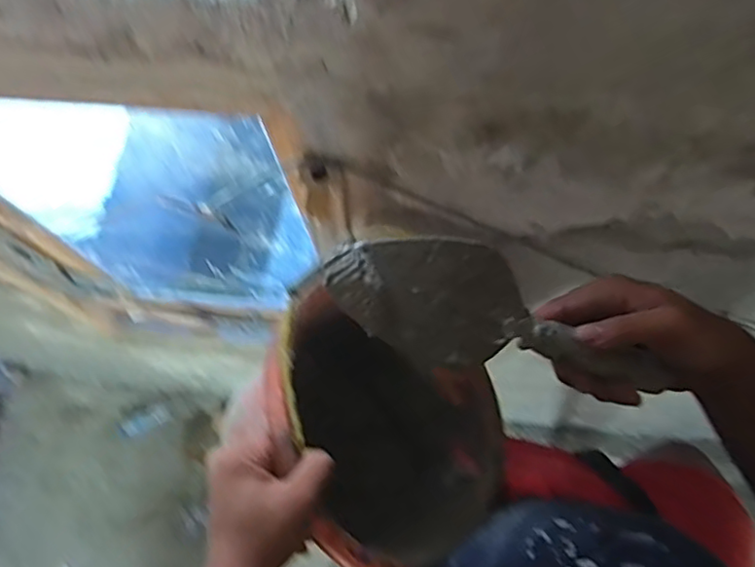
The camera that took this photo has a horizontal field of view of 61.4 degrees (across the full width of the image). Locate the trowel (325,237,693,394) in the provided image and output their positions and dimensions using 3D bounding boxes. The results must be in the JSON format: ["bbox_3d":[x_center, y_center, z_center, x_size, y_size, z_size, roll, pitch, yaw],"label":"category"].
[{"bbox_3d":[0.096,0.030,0.444,0.266,0.037,0.081,19,72,-15],"label":"trowel"}]

